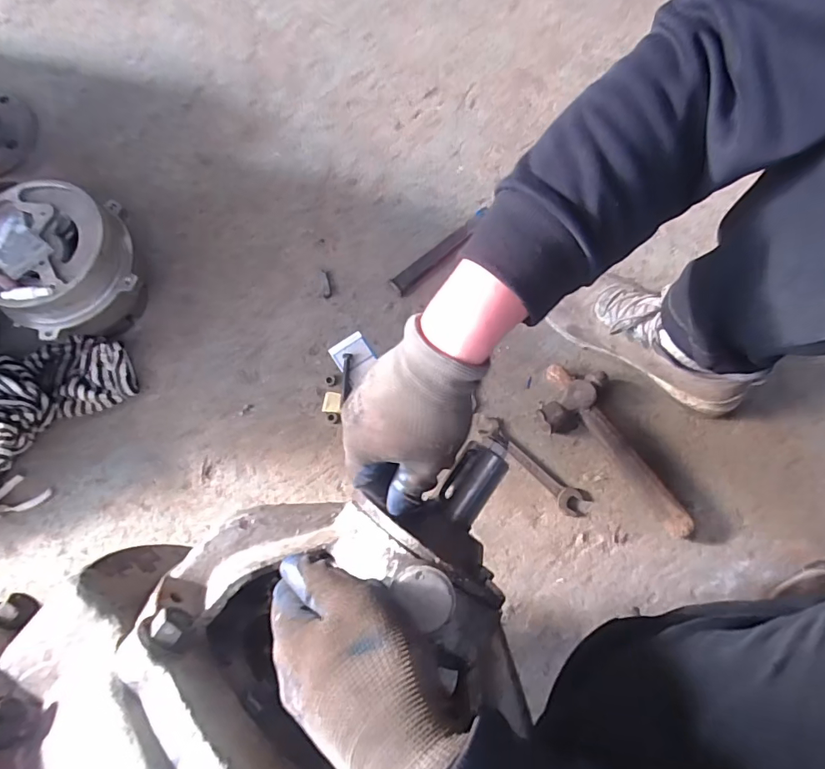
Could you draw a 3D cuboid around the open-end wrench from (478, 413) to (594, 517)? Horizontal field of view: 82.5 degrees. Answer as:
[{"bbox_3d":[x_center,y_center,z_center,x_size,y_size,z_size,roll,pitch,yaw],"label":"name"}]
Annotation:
[{"bbox_3d":[0.168,0.113,0.667,0.190,0.016,0.041,40,82,11],"label":"open-end wrench"}]

